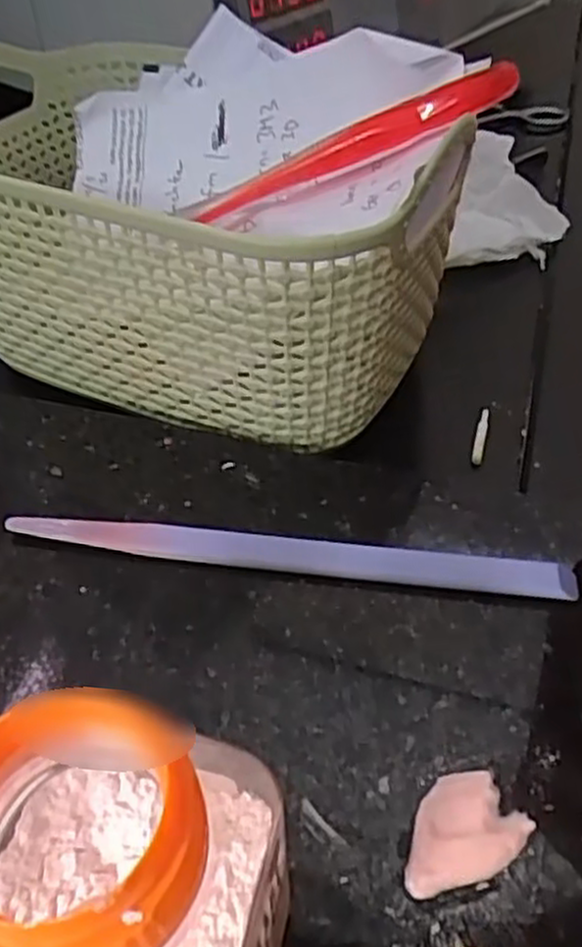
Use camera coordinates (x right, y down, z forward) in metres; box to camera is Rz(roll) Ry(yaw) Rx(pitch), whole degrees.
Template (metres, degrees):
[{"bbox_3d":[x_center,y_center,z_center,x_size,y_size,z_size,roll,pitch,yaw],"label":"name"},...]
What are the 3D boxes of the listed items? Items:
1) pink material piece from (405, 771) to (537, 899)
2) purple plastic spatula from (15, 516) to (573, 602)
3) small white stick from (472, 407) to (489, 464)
[{"bbox_3d":[0.031,0.066,0.143,0.026,0.004,0.018,-26,49,-23],"label":"pink material piece"},{"bbox_3d":[-0.002,0.020,0.191,0.137,0.005,0.010,5,45,7],"label":"purple plastic spatula"},{"bbox_3d":[0.063,-0.012,0.253,0.004,0.004,0.025,11,45,13],"label":"small white stick"}]

